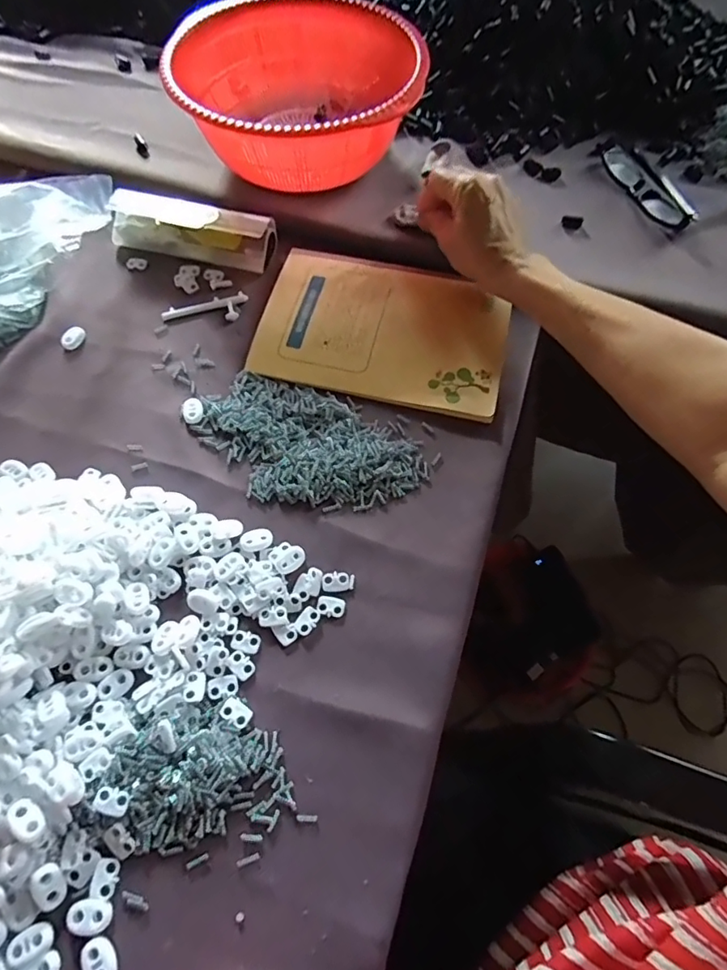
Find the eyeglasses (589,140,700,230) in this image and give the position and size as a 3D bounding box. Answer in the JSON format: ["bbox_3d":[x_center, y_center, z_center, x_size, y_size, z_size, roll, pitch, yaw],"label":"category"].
[{"bbox_3d":[0.272,-0.299,0.518,0.031,0.022,0.140,-18,66,-8],"label":"eyeglasses"}]

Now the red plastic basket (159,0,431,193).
[{"bbox_3d":[-0.057,-0.364,0.515,0.217,0.094,0.219,5,65,3],"label":"red plastic basket"}]

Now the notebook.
[{"bbox_3d":[0.016,-0.135,0.451,0.205,0.010,0.138,14,66,7],"label":"notebook"}]

